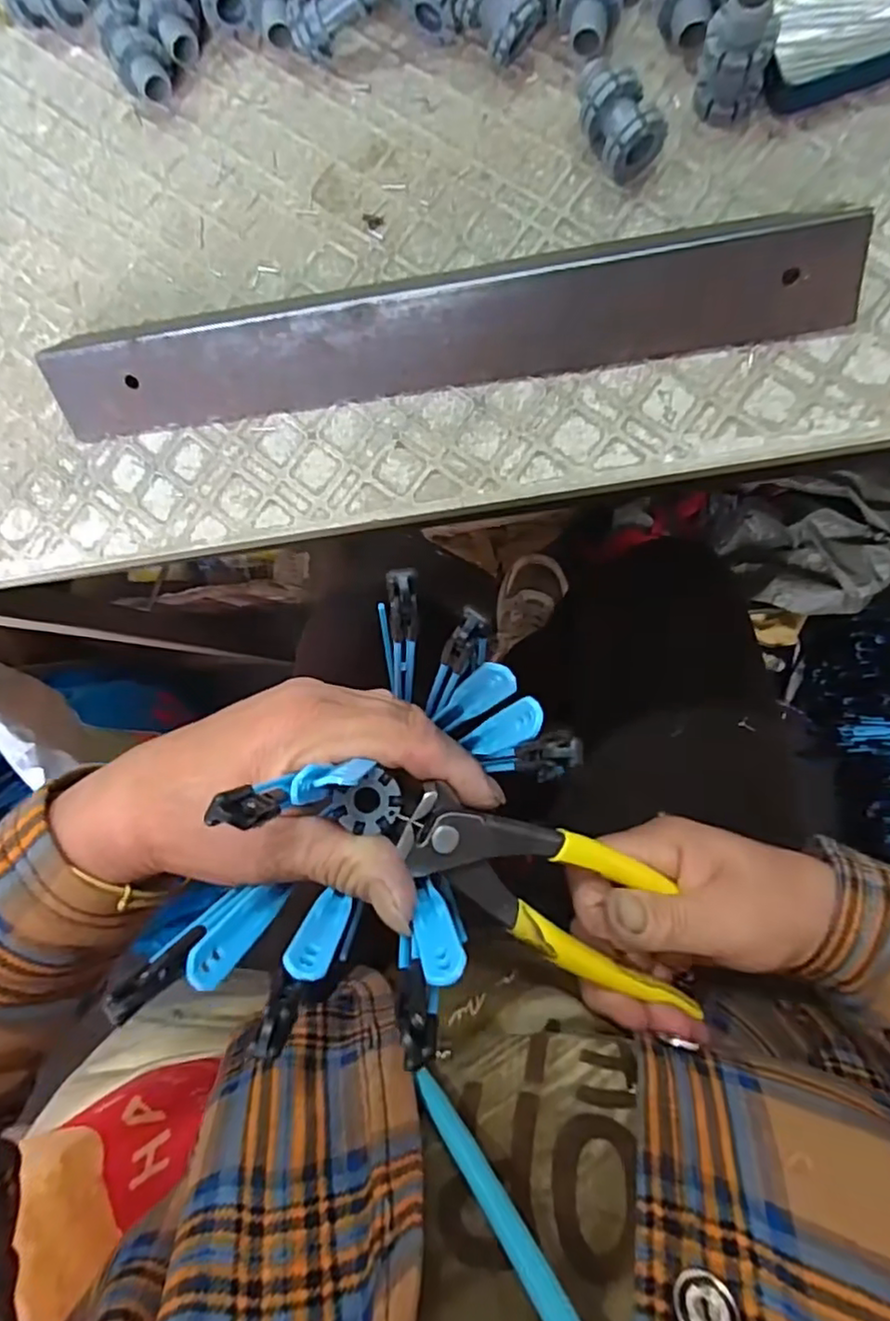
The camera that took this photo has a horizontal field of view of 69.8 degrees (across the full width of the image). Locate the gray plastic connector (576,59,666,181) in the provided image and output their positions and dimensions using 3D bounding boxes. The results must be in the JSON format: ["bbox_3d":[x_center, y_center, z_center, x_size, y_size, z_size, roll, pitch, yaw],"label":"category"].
[{"bbox_3d":[0.065,-0.208,0.244,0.023,0.023,0.039,-26,83,7],"label":"gray plastic connector"}]

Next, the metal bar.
[{"bbox_3d":[-0.011,-0.136,0.251,0.310,0.028,0.049,-4,86,9],"label":"metal bar"}]

